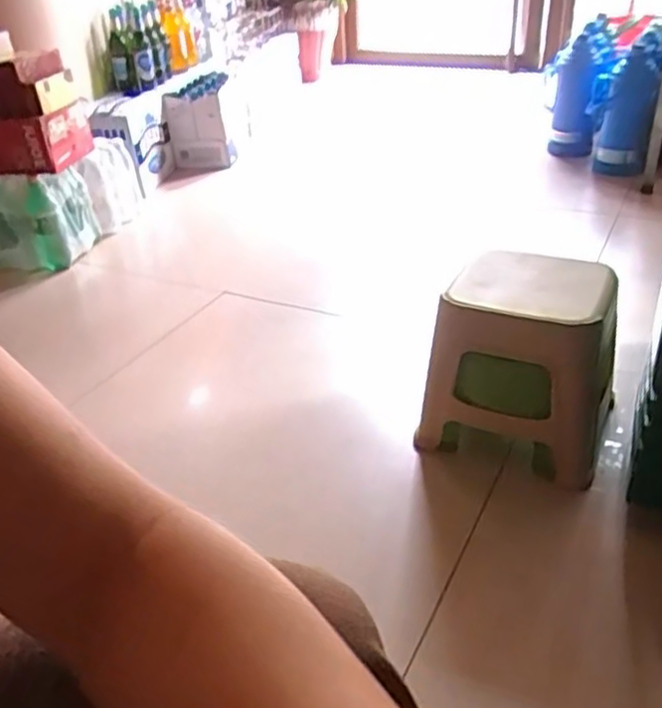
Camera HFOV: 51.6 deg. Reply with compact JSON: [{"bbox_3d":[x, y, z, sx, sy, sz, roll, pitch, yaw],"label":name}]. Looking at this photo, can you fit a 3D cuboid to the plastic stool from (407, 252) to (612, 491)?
[{"bbox_3d":[0.293,0.004,1.069,0.261,0.264,0.263,10,36,20],"label":"plastic stool"}]

